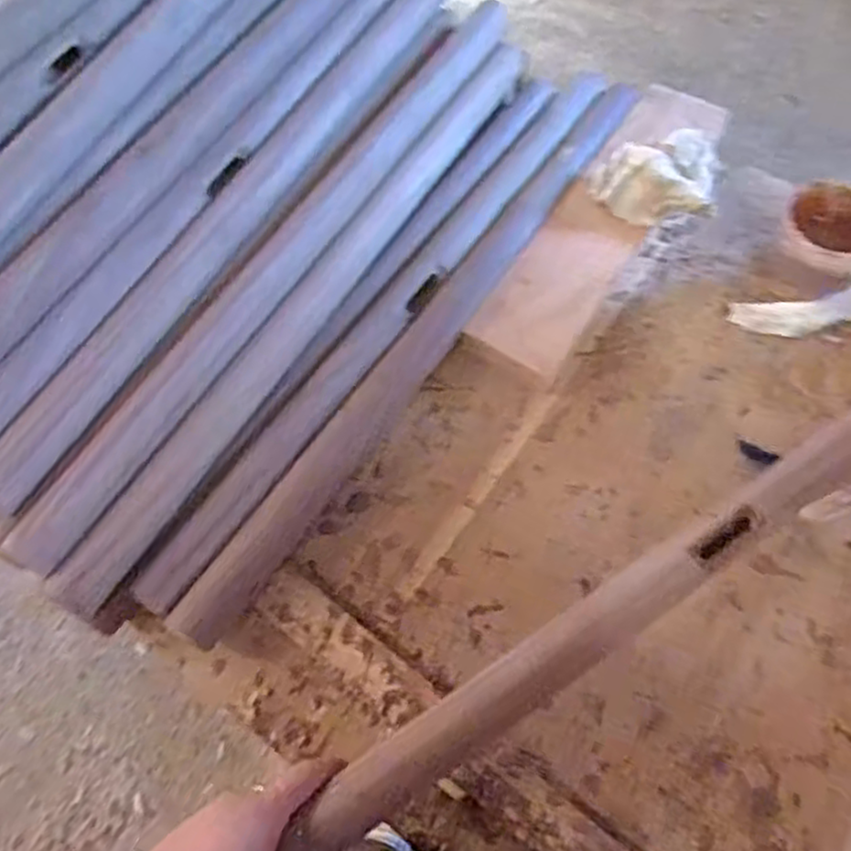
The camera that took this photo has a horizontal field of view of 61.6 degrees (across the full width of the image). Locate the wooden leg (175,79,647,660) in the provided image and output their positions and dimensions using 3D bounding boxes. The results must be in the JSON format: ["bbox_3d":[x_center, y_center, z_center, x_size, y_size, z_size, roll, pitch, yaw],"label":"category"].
[{"bbox_3d":[0.018,-0.094,0.650,0.041,0.032,0.669,31,68,16],"label":"wooden leg"}]

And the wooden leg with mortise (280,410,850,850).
[{"bbox_3d":[0.189,0.105,0.529,0.656,0.041,0.041,-29,66,-16],"label":"wooden leg with mortise"}]

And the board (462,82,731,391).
[{"bbox_3d":[0.174,-0.202,0.688,0.091,0.026,0.366,34,70,9],"label":"board"}]

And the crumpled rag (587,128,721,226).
[{"bbox_3d":[0.227,-0.249,0.686,0.115,0.045,0.127,17,65,10],"label":"crumpled rag"}]

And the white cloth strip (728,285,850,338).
[{"bbox_3d":[0.366,-0.110,0.656,0.162,0.017,0.046,-12,64,-5],"label":"white cloth strip"}]

